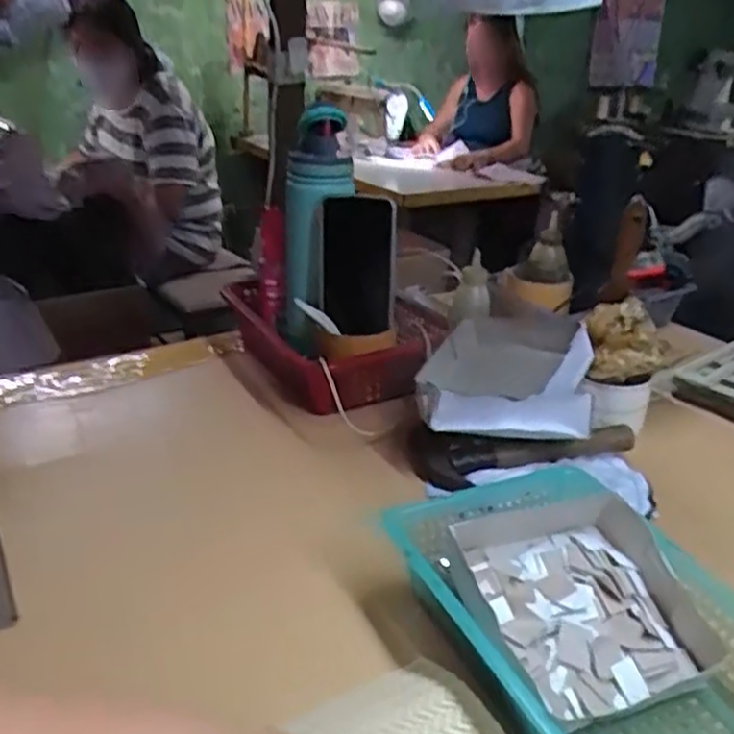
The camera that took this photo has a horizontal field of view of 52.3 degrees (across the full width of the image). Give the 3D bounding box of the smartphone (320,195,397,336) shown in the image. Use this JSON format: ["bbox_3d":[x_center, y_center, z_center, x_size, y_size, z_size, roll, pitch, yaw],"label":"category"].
[{"bbox_3d":[-0.011,-0.104,0.785,0.080,0.152,0.012,9,29,16],"label":"smartphone"}]

